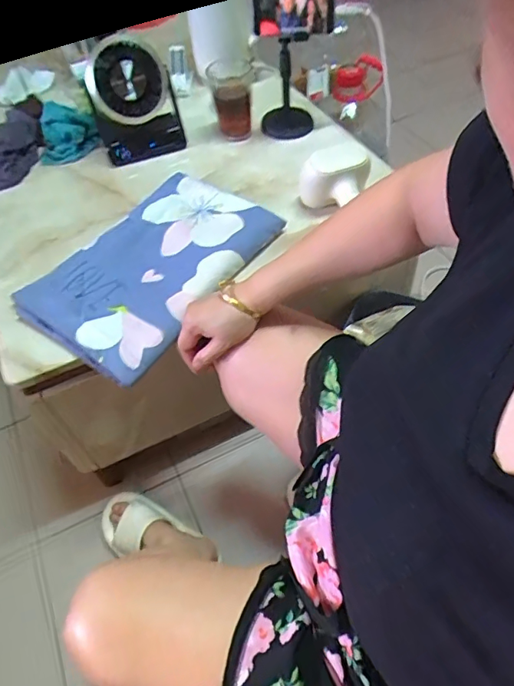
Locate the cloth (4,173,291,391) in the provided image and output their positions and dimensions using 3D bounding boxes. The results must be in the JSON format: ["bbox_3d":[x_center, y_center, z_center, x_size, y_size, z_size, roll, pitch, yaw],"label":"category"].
[{"bbox_3d":[-0.168,-0.134,0.796,0.253,0.045,0.396,30,61,25],"label":"cloth"}]

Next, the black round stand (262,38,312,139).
[{"bbox_3d":[0.057,-0.522,0.983,0.101,0.170,0.130,-5,52,2],"label":"black round stand"}]

